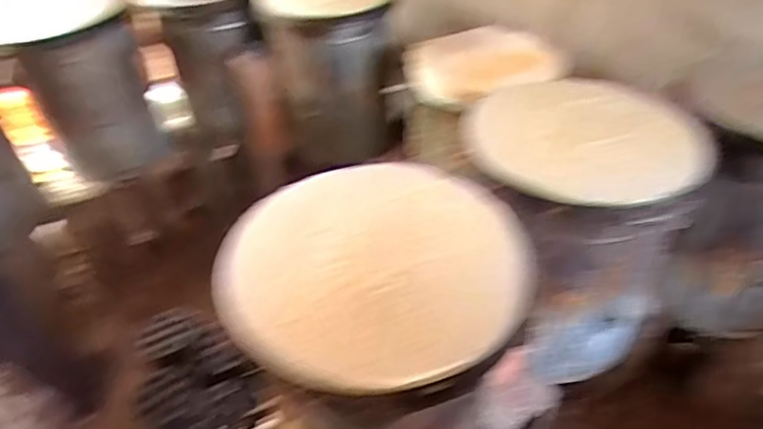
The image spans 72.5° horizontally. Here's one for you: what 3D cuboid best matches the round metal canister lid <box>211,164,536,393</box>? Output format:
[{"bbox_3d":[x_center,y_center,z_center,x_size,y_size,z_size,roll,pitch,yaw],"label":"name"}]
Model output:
[{"bbox_3d":[-0.006,0.053,0.691,0.371,0.021,0.392,1,42,-1],"label":"round metal canister lid"}]

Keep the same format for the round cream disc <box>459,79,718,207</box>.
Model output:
[{"bbox_3d":[0.353,-0.141,0.909,0.380,0.050,0.376,-18,44,-16],"label":"round cream disc"}]

